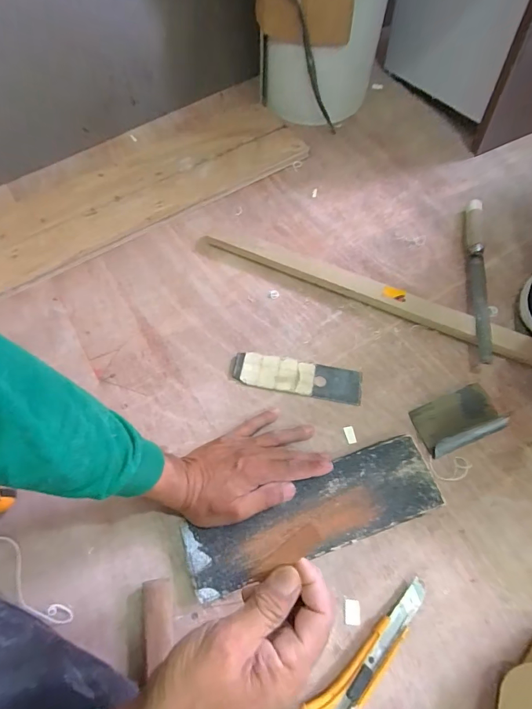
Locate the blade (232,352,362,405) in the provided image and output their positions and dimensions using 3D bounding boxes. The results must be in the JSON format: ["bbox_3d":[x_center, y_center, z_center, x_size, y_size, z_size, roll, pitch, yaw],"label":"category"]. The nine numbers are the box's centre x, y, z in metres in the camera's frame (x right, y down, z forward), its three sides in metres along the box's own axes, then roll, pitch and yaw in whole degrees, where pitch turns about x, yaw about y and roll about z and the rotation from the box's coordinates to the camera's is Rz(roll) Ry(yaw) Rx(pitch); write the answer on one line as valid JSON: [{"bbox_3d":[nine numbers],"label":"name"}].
[{"bbox_3d":[0.043,0.030,0.534,0.174,0.008,0.051,9,64,5],"label":"blade"}]

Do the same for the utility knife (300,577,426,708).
[{"bbox_3d":[0.110,0.308,0.390,0.173,0.019,0.040,-36,69,-16],"label":"utility knife"}]

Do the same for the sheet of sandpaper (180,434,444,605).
[{"bbox_3d":[0.054,0.184,0.445,0.289,0.009,0.085,-20,67,-9],"label":"sheet of sandpaper"}]

